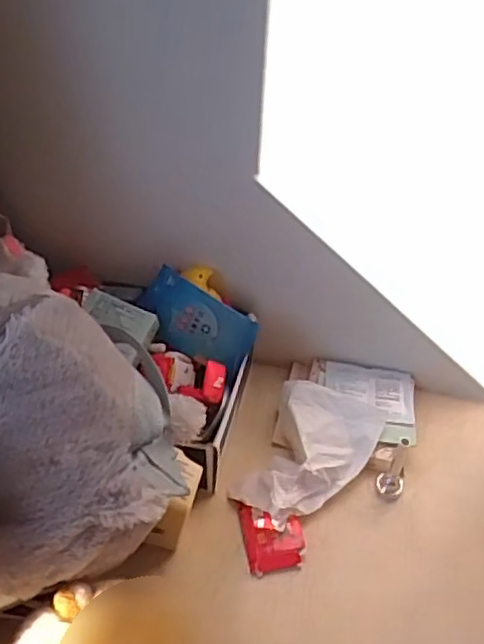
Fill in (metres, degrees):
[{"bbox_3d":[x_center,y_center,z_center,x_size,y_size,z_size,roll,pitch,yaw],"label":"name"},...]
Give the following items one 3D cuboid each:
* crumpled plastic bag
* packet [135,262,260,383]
[{"bbox_3d":[0.071,0.132,0.690,0.112,0.052,0.174,22,49,19],"label":"crumpled plastic bag"},{"bbox_3d":[-0.047,0.000,0.676,0.120,0.073,0.012,32,25,7],"label":"packet"}]

